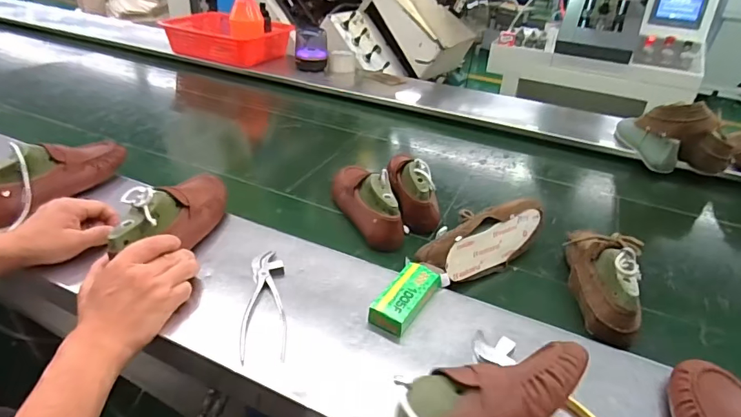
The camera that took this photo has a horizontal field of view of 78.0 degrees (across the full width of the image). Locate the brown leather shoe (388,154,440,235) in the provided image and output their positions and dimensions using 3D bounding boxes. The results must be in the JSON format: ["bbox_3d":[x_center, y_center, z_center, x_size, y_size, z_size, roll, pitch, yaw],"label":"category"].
[{"bbox_3d":[0.085,-0.048,0.892,0.081,0.100,0.217,-3,34,-7],"label":"brown leather shoe"}]

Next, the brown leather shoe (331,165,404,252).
[{"bbox_3d":[-0.015,-0.029,0.844,0.075,0.096,0.262,-10,36,-17],"label":"brown leather shoe"}]

